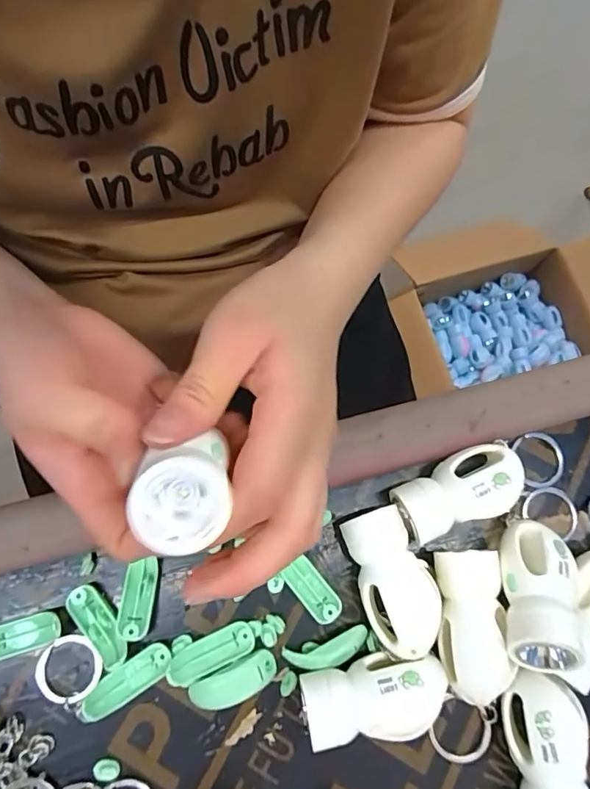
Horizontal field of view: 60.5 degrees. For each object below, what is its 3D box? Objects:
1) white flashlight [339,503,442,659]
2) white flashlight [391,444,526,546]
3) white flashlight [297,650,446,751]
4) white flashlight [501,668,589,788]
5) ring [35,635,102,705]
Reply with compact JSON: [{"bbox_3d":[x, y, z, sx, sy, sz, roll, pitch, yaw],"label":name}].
[{"bbox_3d":[0.047,0.089,0.244,0.033,0.022,0.064,-15,76,-6],"label":"white flashlight"},{"bbox_3d":[0.081,0.050,0.255,0.063,0.028,0.034,-26,78,-9],"label":"white flashlight"},{"bbox_3d":[0.036,0.139,0.232,0.064,0.031,0.033,-7,76,-4],"label":"white flashlight"},{"bbox_3d":[0.112,0.162,0.229,0.028,0.034,0.067,-1,75,-2],"label":"white flashlight"},{"bbox_3d":[-0.107,0.130,0.238,0.031,0.005,0.029,1,75,-2],"label":"ring"}]

